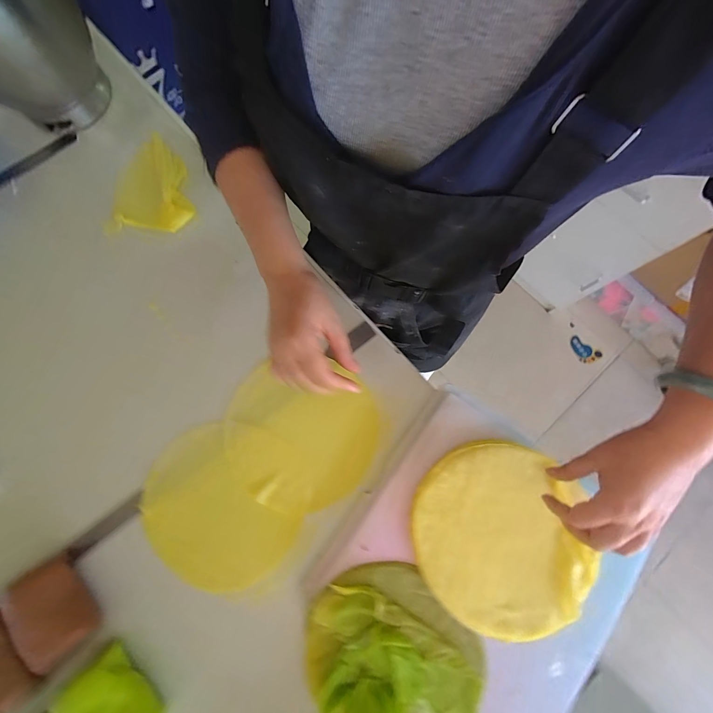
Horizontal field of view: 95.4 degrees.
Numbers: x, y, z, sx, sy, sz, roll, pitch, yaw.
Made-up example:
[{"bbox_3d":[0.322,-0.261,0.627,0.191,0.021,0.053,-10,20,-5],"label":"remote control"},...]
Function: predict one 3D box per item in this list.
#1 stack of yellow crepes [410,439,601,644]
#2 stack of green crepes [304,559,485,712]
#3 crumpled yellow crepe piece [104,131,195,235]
[{"bbox_3d":[0.170,0.209,0.381,0.198,0.009,0.206,-5,79,0],"label":"stack of yellow crepes"},{"bbox_3d":[0.037,0.341,0.367,0.169,0.033,0.196,-43,81,-7],"label":"stack of green crepes"},{"bbox_3d":[-0.319,-0.269,0.512,0.127,0.016,0.156,2,79,1],"label":"crumpled yellow crepe piece"}]

